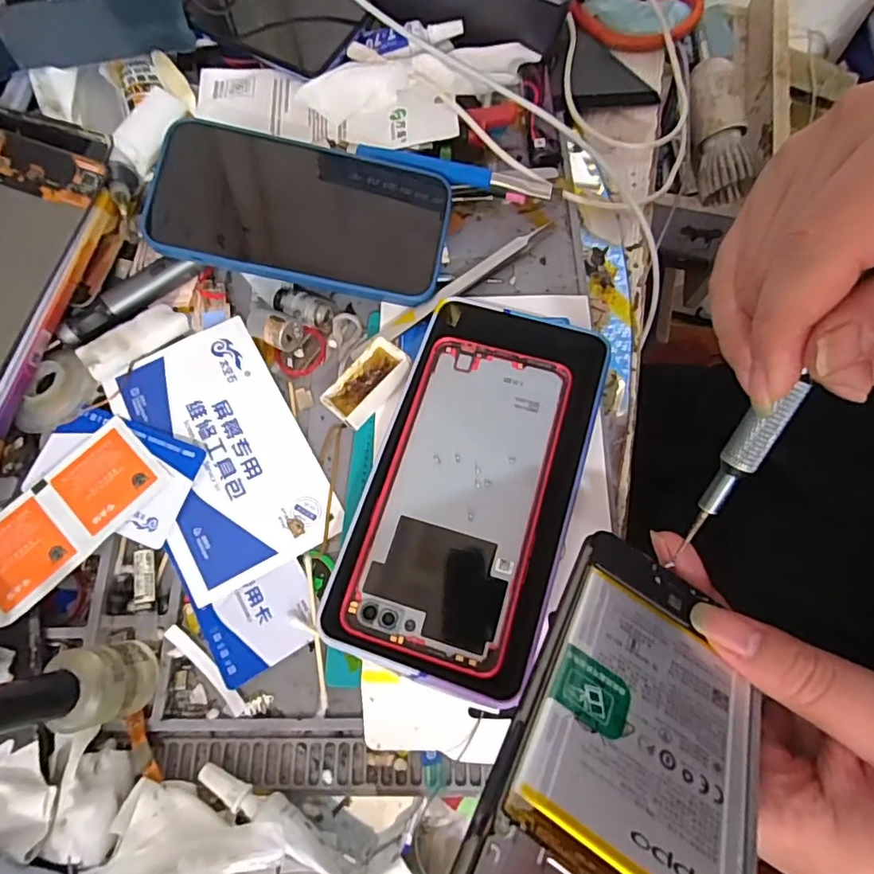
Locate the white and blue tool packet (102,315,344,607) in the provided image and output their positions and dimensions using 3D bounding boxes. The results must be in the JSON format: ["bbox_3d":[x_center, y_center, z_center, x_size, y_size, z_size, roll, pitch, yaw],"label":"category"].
[{"bbox_3d":[-0.113,0.005,0.285,0.080,0.005,0.137,-28,76,-14],"label":"white and blue tool packet"}]

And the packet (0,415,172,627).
[{"bbox_3d":[-0.185,0.039,0.268,0.050,0.004,0.100,42,77,15],"label":"packet"}]

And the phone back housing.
[{"bbox_3d":[0.018,0.020,0.268,0.099,0.013,0.186,17,71,8],"label":"phone back housing"}]

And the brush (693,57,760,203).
[{"bbox_3d":[0.214,-0.233,0.407,0.031,0.025,0.103,-7,89,-1],"label":"brush"}]

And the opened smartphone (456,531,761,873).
[{"bbox_3d":[0.056,0.092,0.151,0.071,0.004,0.148,32,42,8],"label":"opened smartphone"}]

